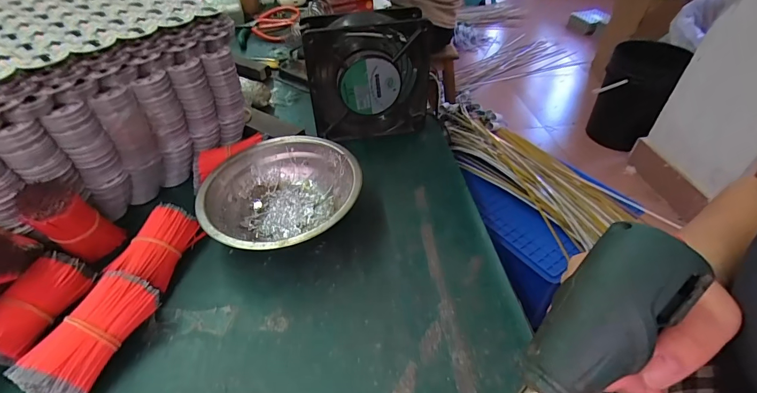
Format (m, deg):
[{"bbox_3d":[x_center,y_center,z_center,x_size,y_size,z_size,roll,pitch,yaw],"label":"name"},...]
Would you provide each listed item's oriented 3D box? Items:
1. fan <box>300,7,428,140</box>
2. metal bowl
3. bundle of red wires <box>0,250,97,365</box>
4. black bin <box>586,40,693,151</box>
[{"bbox_3d":[-0.011,-0.119,0.388,0.123,0.123,0.046,-11,44,-12],"label":"fan"},{"bbox_3d":[-0.078,0.003,0.316,0.121,0.046,0.124,0,43,0],"label":"metal bowl"},{"bbox_3d":[-0.228,0.071,0.249,0.029,0.024,0.070,10,44,10],"label":"bundle of red wires"},{"bbox_3d":[1.019,-0.418,1.543,0.226,0.371,0.227,11,47,11],"label":"black bin"}]

